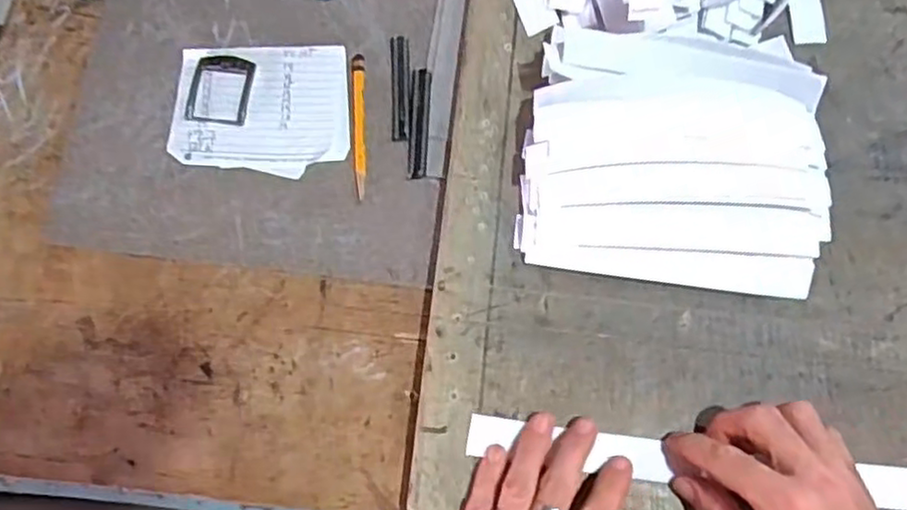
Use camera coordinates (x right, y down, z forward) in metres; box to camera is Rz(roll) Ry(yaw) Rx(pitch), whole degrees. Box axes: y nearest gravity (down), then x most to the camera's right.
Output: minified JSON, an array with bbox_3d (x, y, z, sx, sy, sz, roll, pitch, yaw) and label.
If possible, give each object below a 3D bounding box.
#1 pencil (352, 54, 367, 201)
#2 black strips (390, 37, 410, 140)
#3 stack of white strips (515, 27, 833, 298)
[{"bbox_3d":[-0.072,-0.100,0.526,0.010,0.004,0.118,-3,73,0],"label":"pencil"},{"bbox_3d":[-0.041,-0.130,0.536,0.015,0.004,0.090,-3,73,1],"label":"black strips"},{"bbox_3d":[0.153,-0.075,0.482,0.199,0.044,0.185,7,73,4],"label":"stack of white strips"}]

